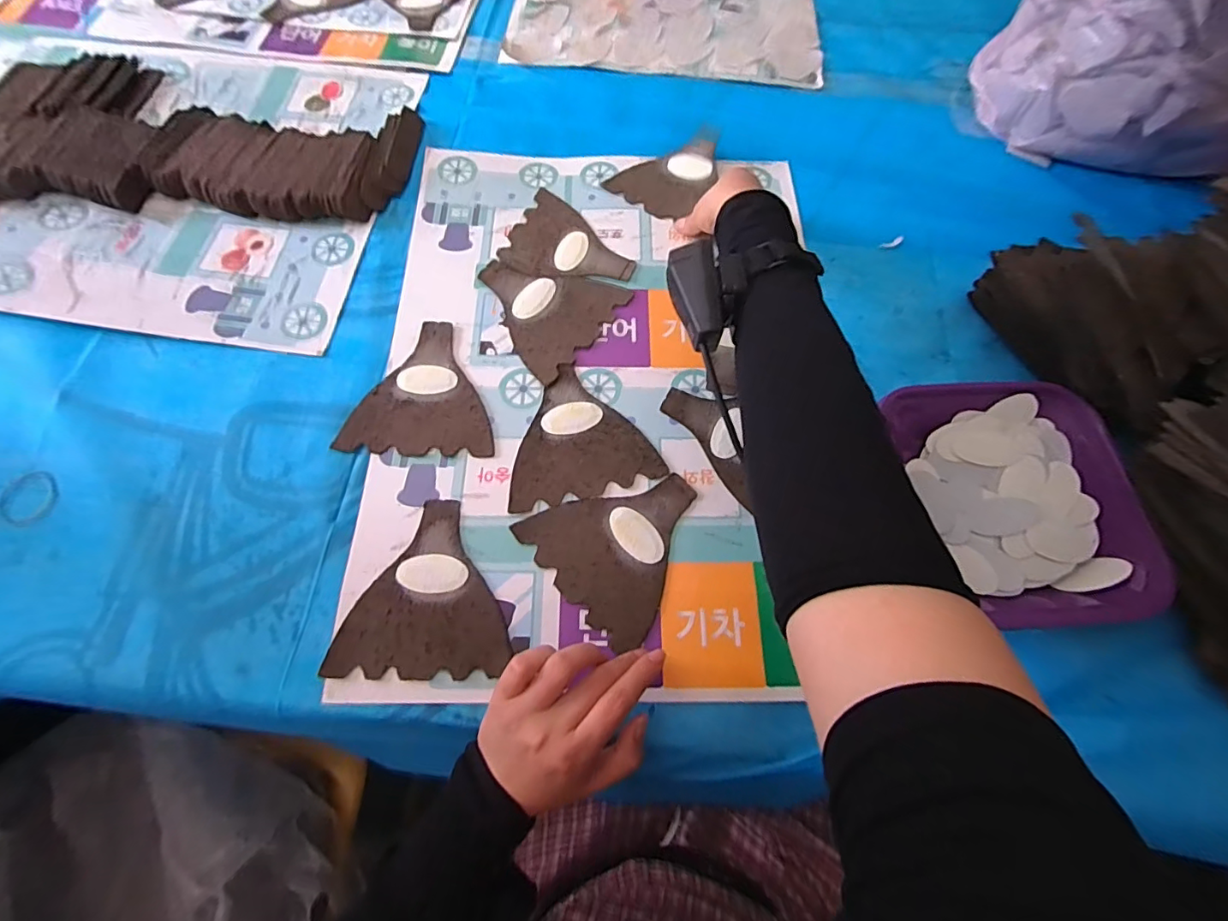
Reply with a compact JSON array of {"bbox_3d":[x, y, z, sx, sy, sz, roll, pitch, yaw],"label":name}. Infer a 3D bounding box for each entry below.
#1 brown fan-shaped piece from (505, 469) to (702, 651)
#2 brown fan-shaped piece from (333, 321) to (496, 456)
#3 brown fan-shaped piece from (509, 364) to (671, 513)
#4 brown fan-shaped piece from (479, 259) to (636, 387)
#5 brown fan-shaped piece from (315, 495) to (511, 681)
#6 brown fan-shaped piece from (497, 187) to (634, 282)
[{"bbox_3d":[0.009,0.058,0.392,0.121,0.004,0.118,-41,75,-15],"label":"brown fan-shaped piece"},{"bbox_3d":[-0.162,-0.064,0.443,0.121,0.004,0.125,1,69,-1],"label":"brown fan-shaped piece"},{"bbox_3d":[-0.031,-0.026,0.428,0.120,0.004,0.117,-12,69,-6],"label":"brown fan-shaped piece"},{"bbox_3d":[-0.070,-0.144,0.477,0.126,0.004,0.117,34,72,11],"label":"brown fan-shaped piece"},{"bbox_3d":[-0.133,0.091,0.376,0.116,0.008,0.125,3,66,-1],"label":"brown fan-shaped piece"},{"bbox_3d":[-0.040,-0.211,0.505,0.128,0.004,0.100,24,70,8],"label":"brown fan-shaped piece"}]

